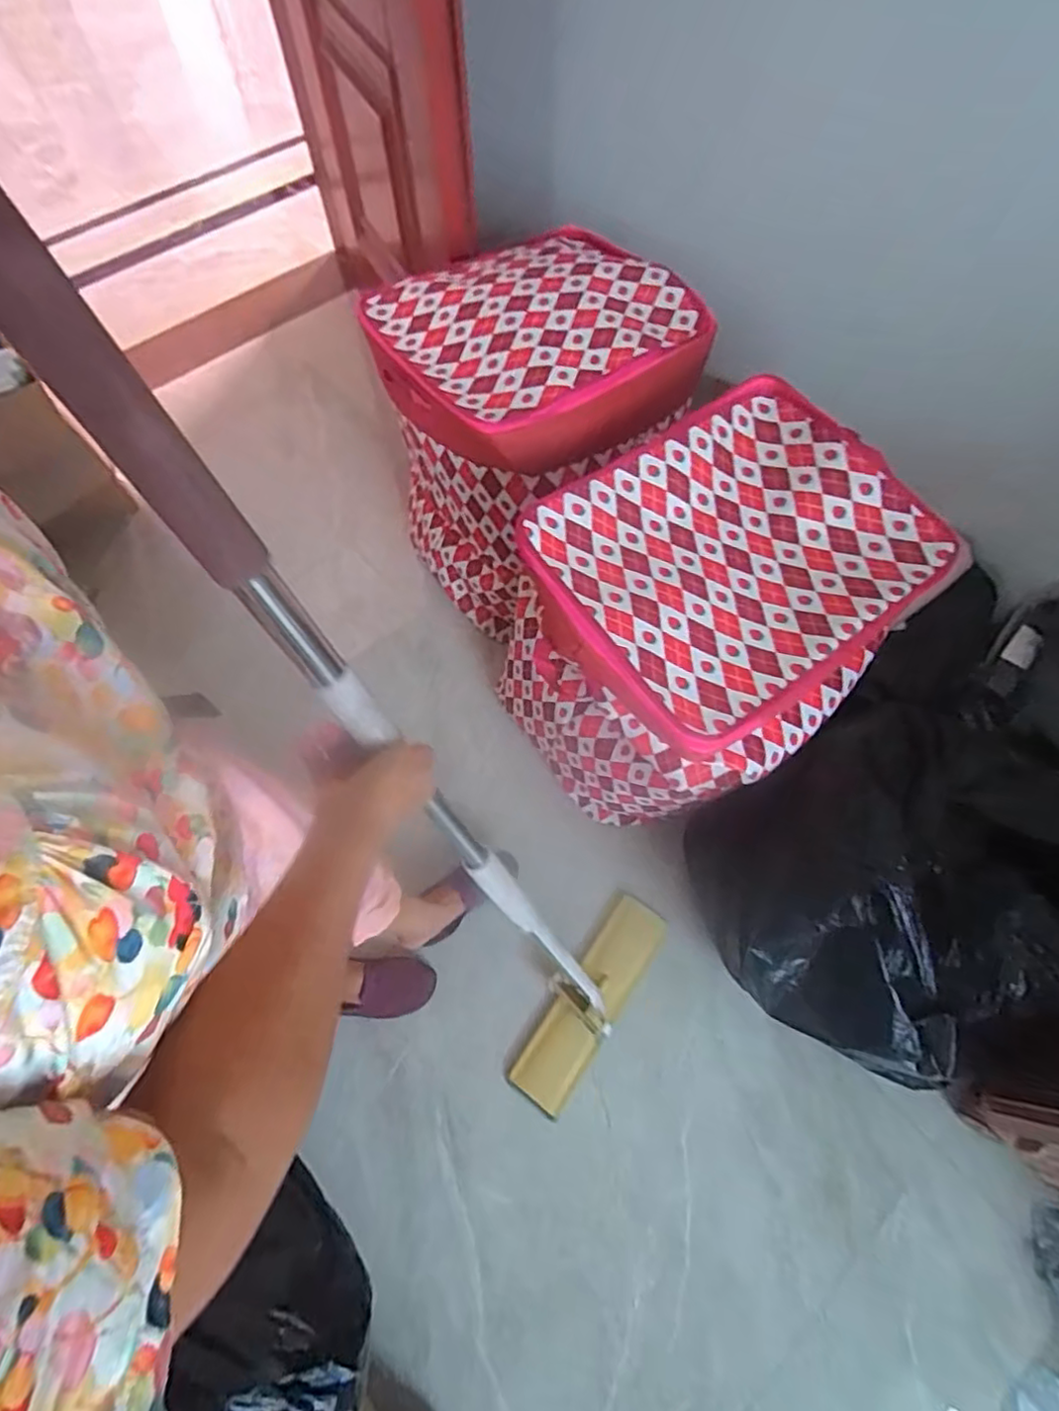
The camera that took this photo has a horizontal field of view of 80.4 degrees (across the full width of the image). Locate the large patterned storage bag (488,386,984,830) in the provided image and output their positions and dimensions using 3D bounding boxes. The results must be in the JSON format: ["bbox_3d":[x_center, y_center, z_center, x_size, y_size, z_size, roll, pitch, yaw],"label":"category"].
[{"bbox_3d":[0.270,-0.114,1.016,0.523,0.473,0.440,-37,72,-14],"label":"large patterned storage bag"}]

